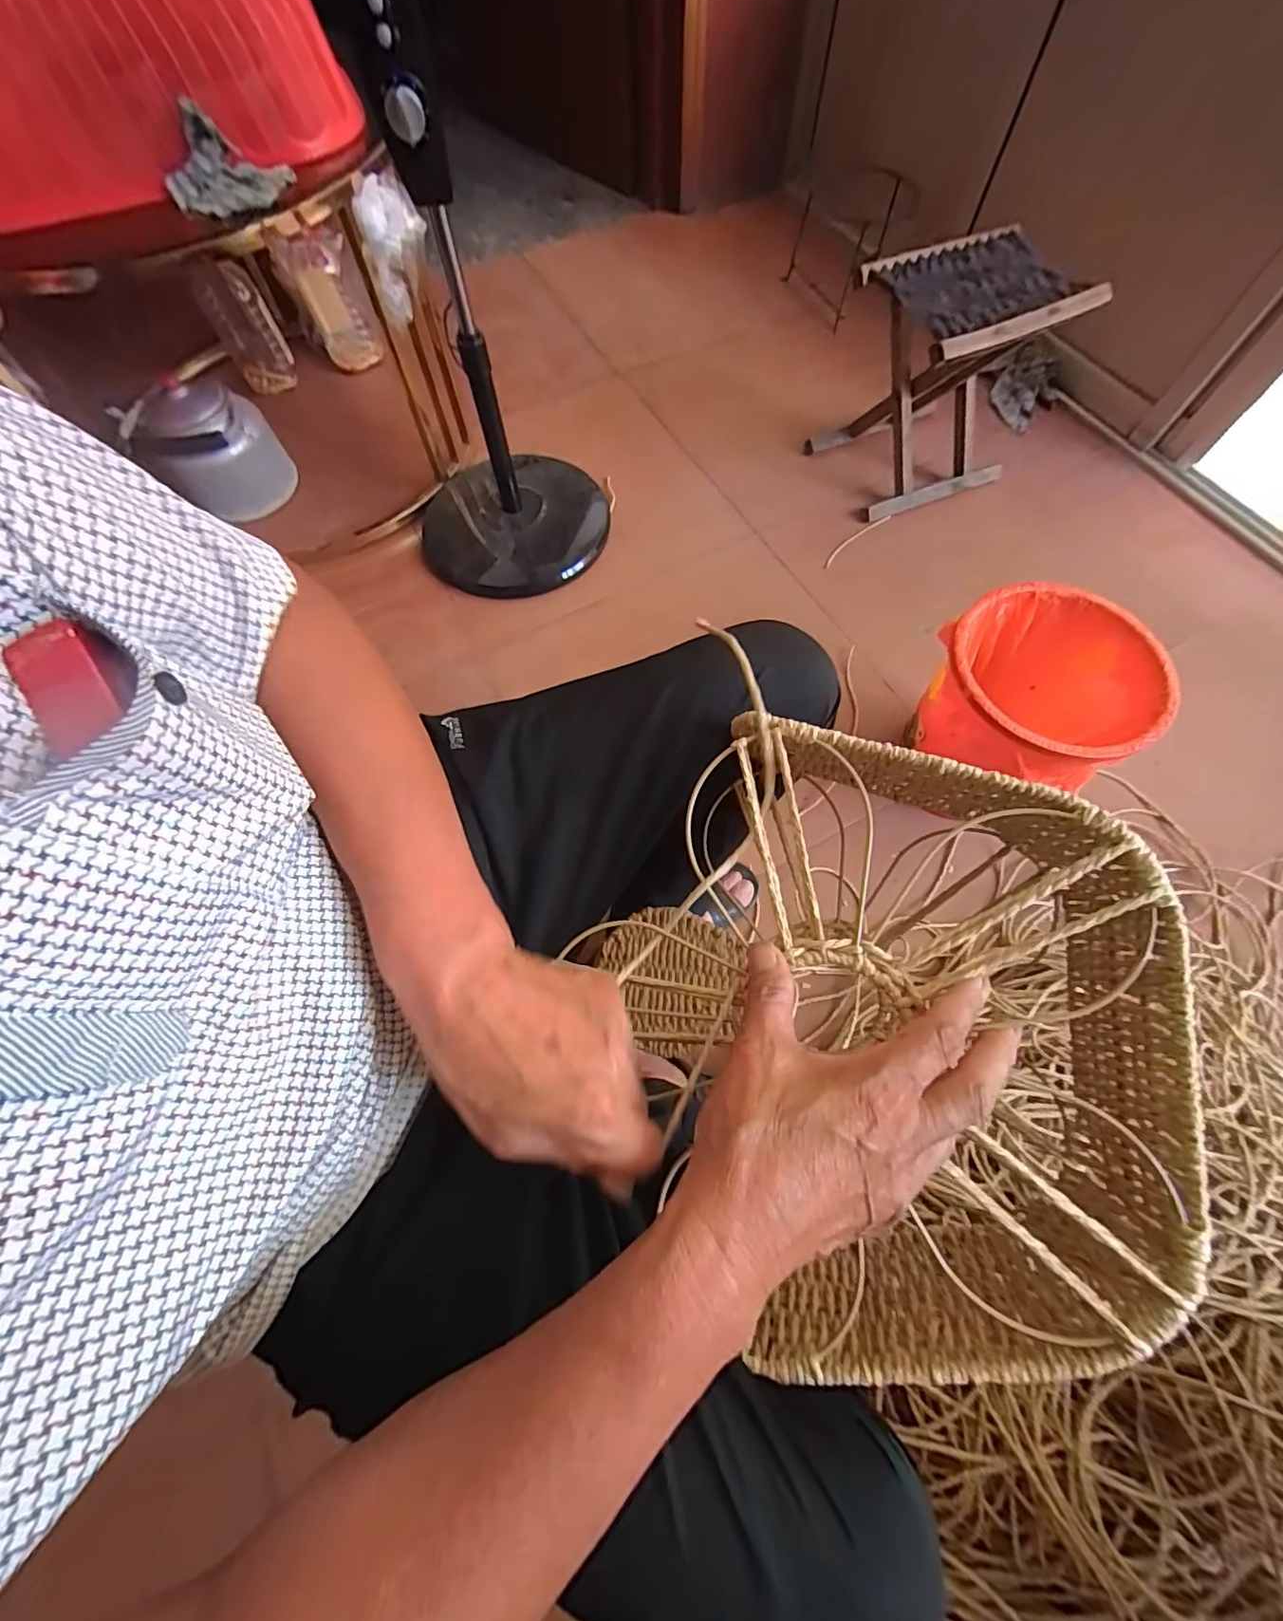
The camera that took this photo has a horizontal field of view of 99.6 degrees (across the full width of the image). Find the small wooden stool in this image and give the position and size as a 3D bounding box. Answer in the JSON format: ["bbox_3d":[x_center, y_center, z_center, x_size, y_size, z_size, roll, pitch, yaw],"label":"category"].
[{"bbox_3d":[0.532,-0.772,0.987,0.298,0.298,0.251,-25,69,-9],"label":"small wooden stool"}]

